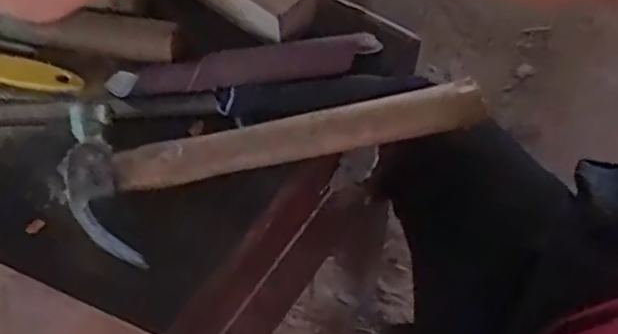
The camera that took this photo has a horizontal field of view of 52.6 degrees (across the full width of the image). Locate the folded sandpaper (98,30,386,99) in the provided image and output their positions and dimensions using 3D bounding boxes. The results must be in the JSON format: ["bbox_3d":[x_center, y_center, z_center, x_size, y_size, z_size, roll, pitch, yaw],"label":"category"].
[{"bbox_3d":[-0.046,-0.071,0.443,0.190,0.015,0.030,-10,62,-3],"label":"folded sandpaper"}]

